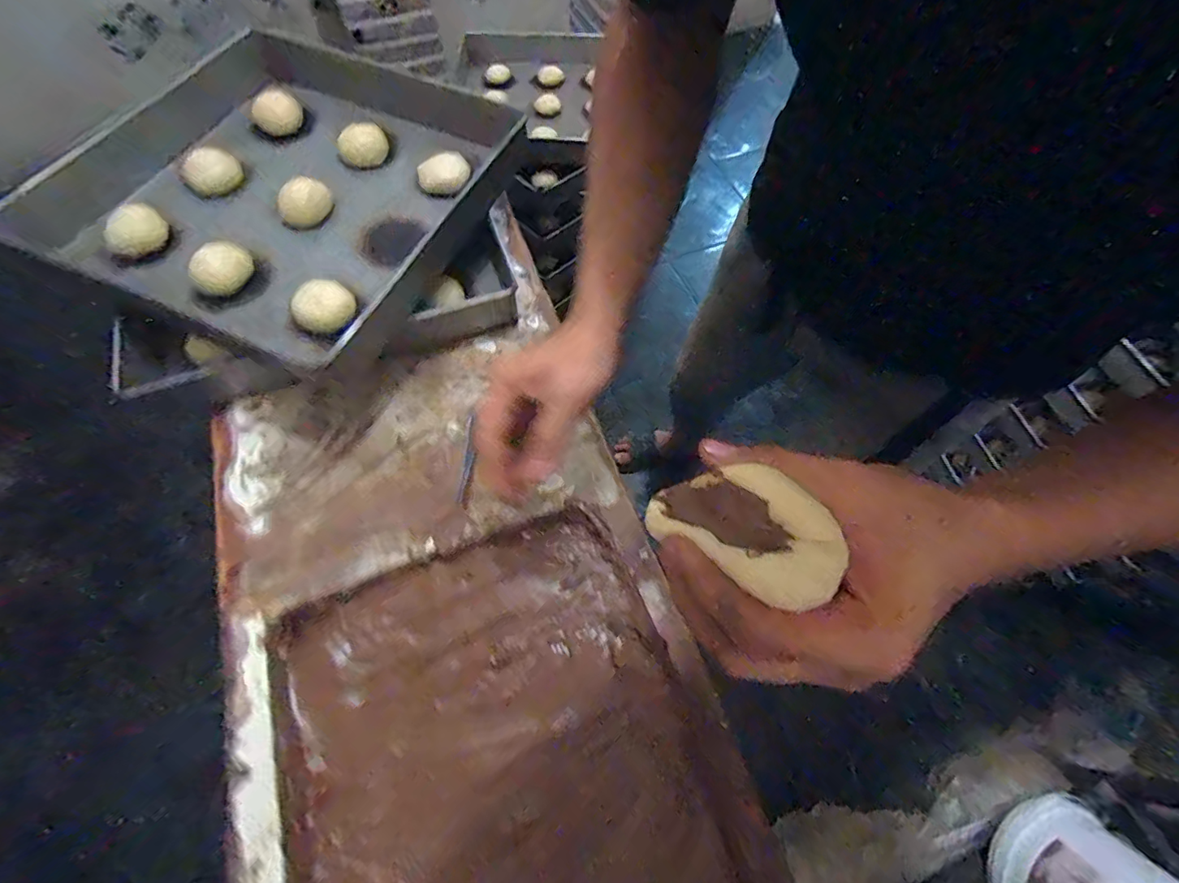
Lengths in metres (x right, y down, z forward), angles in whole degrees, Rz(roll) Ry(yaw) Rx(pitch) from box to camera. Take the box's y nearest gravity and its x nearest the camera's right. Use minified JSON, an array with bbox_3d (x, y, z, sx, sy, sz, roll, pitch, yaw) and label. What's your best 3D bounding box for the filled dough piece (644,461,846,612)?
[{"bbox_3d":[0.066,0.037,0.214,0.076,0.030,0.044,25,77,40],"label":"filled dough piece"}]

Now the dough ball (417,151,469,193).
[{"bbox_3d":[-0.175,-0.321,0.606,0.060,0.025,0.045,-21,67,-11],"label":"dough ball"}]

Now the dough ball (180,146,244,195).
[{"bbox_3d":[-0.456,-0.326,0.608,0.062,0.039,0.056,-39,71,-18],"label":"dough ball"}]

